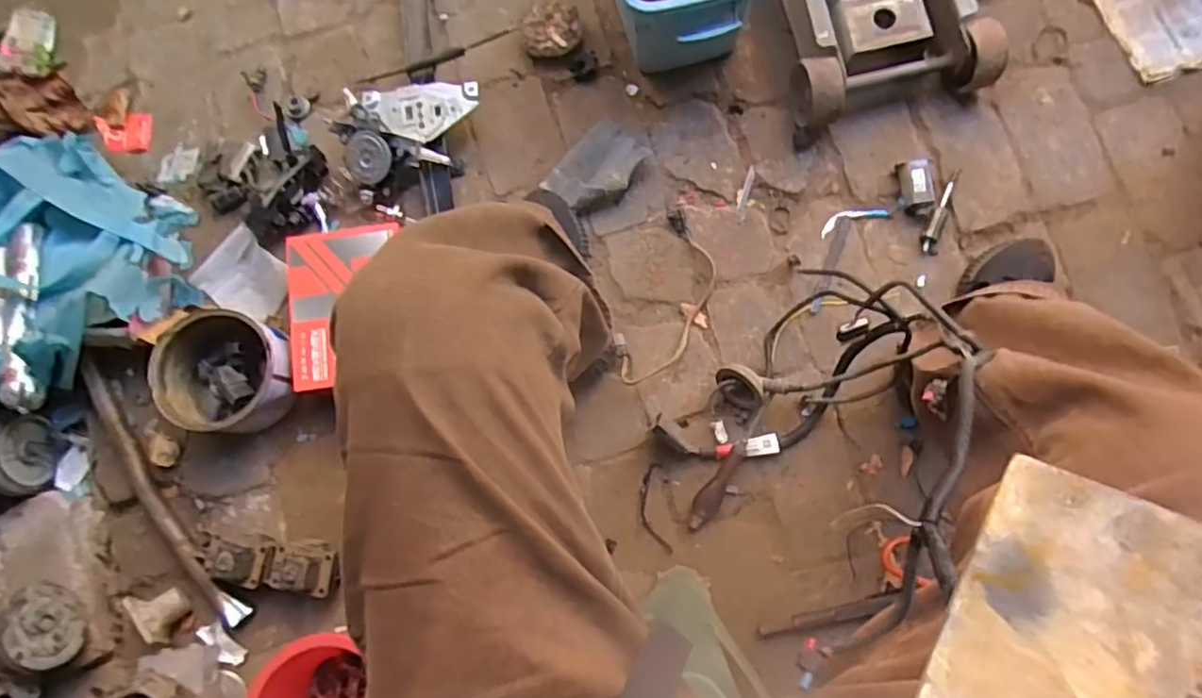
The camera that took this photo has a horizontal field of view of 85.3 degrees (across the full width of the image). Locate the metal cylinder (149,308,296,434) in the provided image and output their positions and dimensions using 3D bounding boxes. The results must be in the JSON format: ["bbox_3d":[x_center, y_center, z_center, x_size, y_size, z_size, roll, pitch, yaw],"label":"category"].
[{"bbox_3d":[-0.474,0.029,0.836,0.163,0.064,0.152,3,81,4],"label":"metal cylinder"}]

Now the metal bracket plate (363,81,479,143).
[{"bbox_3d":[-0.252,-0.333,0.918,0.157,0.021,0.086,3,81,4],"label":"metal bracket plate"}]

